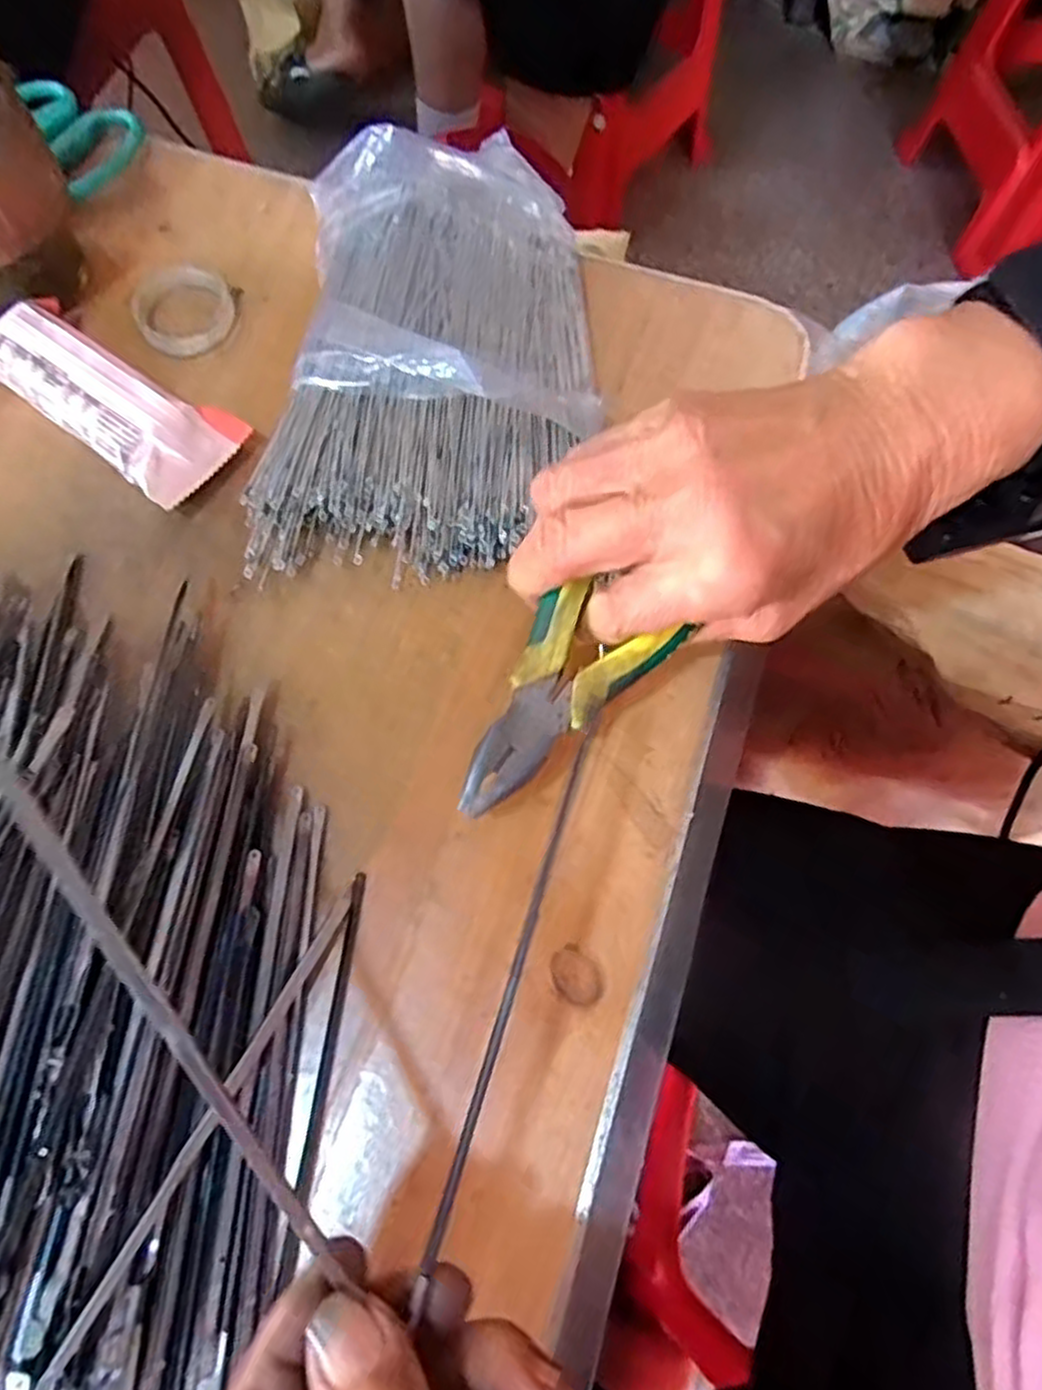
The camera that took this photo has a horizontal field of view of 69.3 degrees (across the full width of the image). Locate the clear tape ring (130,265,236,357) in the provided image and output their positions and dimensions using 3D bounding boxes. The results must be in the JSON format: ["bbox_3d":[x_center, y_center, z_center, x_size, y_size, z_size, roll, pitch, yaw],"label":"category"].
[{"bbox_3d":[-0.164,-0.189,0.368,0.046,0.009,0.050,0,69,-1],"label":"clear tape ring"}]

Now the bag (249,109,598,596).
[{"bbox_3d":[-0.041,-0.164,0.344,0.145,0.043,0.231,0,69,-1],"label":"bag"}]

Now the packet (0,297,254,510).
[{"bbox_3d":[-0.183,-0.133,0.334,0.122,0.030,0.049,35,72,12],"label":"packet"}]

